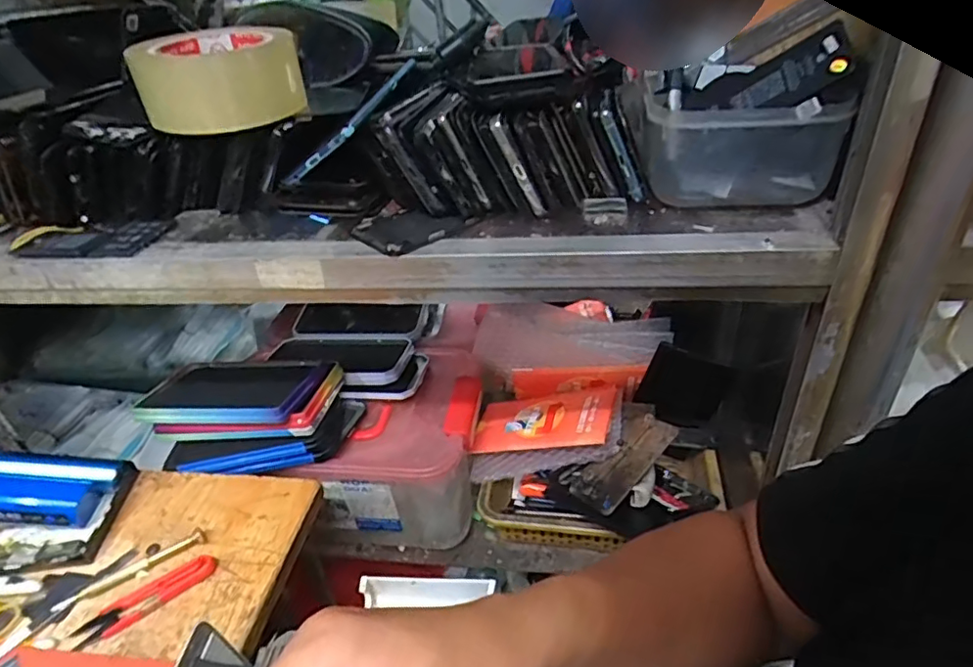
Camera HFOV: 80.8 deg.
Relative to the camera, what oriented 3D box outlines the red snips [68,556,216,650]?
[{"bbox_3d":[-0.263,0.206,0.443,0.100,0.008,0.025,-25,39,-26],"label":"red snips"}]

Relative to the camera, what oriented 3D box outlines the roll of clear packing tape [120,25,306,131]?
[{"bbox_3d":[-0.197,-0.189,0.425,0.091,0.058,0.091,-4,35,3],"label":"roll of clear packing tape"}]

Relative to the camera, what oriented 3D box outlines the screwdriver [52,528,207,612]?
[{"bbox_3d":[-0.286,0.192,0.465,0.110,0.008,0.014,-24,39,-25],"label":"screwdriver"}]

